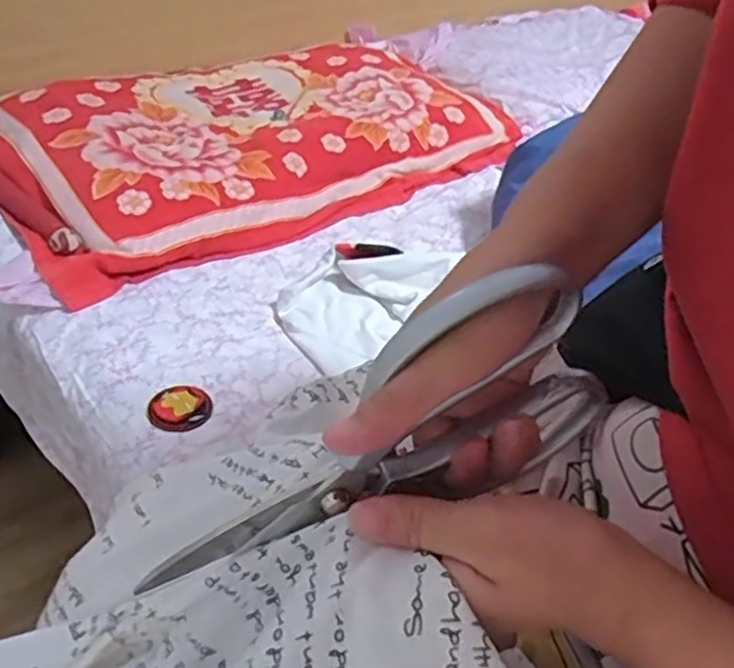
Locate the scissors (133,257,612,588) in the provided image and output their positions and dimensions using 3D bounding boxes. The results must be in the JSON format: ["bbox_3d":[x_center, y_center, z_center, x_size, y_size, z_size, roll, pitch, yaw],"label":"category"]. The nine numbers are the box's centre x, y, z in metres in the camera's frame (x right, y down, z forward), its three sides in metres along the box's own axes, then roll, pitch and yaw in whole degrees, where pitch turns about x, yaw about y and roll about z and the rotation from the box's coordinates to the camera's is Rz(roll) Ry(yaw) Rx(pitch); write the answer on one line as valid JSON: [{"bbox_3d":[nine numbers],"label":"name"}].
[{"bbox_3d":[0.006,0.055,0.292,0.195,0.109,0.014,-33,45,2],"label":"scissors"}]

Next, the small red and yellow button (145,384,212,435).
[{"bbox_3d":[-0.143,0.058,0.545,0.046,0.011,0.047,4,36,-3],"label":"small red and yellow button"}]

